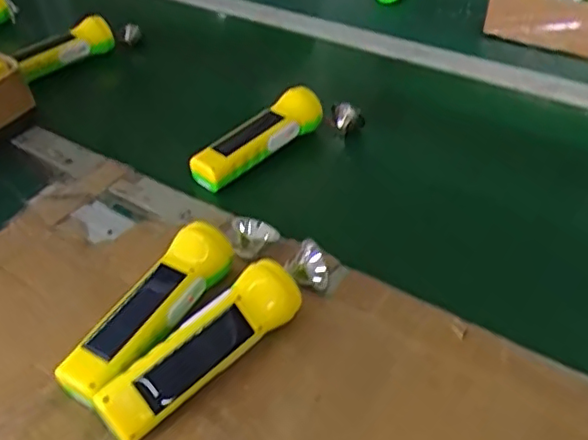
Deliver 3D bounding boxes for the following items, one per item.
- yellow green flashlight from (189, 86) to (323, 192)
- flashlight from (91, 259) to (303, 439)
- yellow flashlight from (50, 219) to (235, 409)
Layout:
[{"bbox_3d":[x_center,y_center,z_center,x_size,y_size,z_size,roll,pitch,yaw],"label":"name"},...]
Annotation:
[{"bbox_3d":[-0.039,-0.095,0.674,0.044,0.042,0.174,30,50,33],"label":"yellow green flashlight"},{"bbox_3d":[-0.066,0.095,0.448,0.168,0.050,0.042,-34,48,-31],"label":"flashlight"},{"bbox_3d":[-0.110,0.070,0.476,0.047,0.048,0.164,18,45,24],"label":"yellow flashlight"}]

